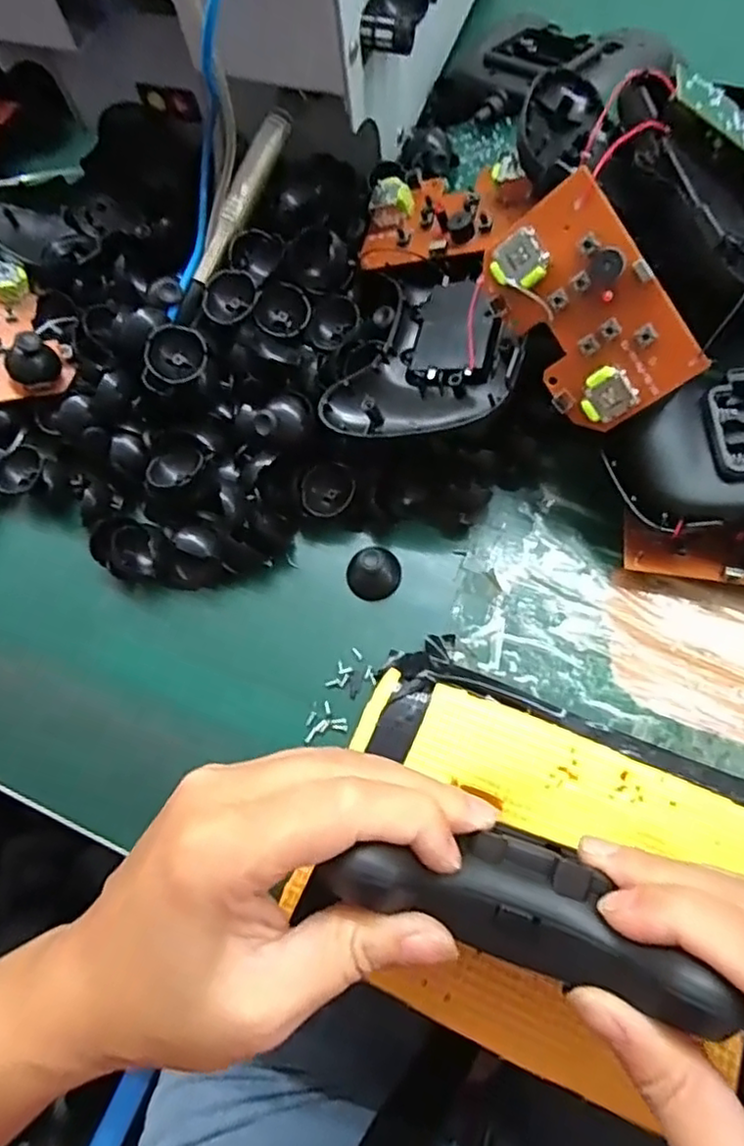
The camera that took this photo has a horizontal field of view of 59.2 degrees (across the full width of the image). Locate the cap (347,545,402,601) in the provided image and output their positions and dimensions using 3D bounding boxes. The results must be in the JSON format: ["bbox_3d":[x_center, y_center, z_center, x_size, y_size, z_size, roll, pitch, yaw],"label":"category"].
[{"bbox_3d":[0.002,-0.001,0.315,0.026,0.022,0.023,-11,69,1],"label":"cap"}]

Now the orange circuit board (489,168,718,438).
[{"bbox_3d":[0.088,-0.106,0.266,0.055,0.013,0.089,-33,98,23],"label":"orange circuit board"}]

